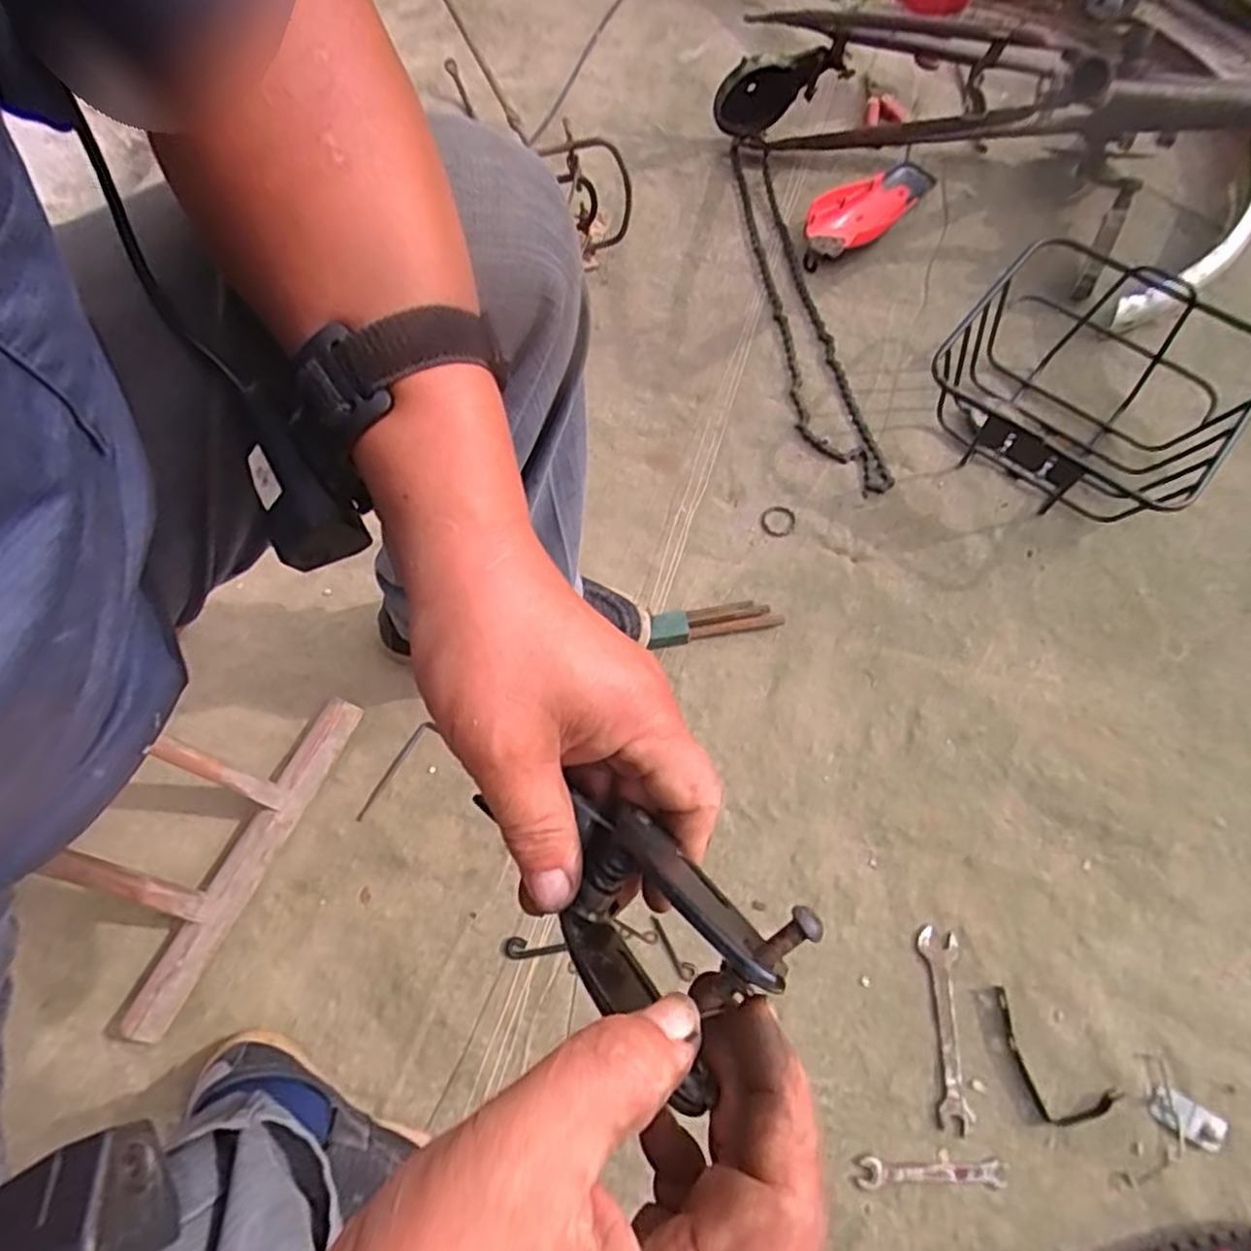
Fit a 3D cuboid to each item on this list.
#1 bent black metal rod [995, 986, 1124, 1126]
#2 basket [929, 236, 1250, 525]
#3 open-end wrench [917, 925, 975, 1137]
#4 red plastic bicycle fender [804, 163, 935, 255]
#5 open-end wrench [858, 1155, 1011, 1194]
[{"bbox_3d":[0.342,0.363,0.578,0.109,0.014,0.057,41,75,14],"label":"bent black metal rod"},{"bbox_3d":[0.463,-0.235,0.721,0.266,0.151,0.245,40,76,15],"label":"basket"},{"bbox_3d":[0.272,0.340,0.598,0.031,0.004,0.150,3,70,2],"label":"open-end wrench"},{"bbox_3d":[0.305,-0.529,0.881,0.165,0.050,0.085,-24,70,10],"label":"red plastic bicycle fender"},{"bbox_3d":[0.244,0.438,0.562,0.114,0.005,0.023,-1,70,0],"label":"open-end wrench"}]

